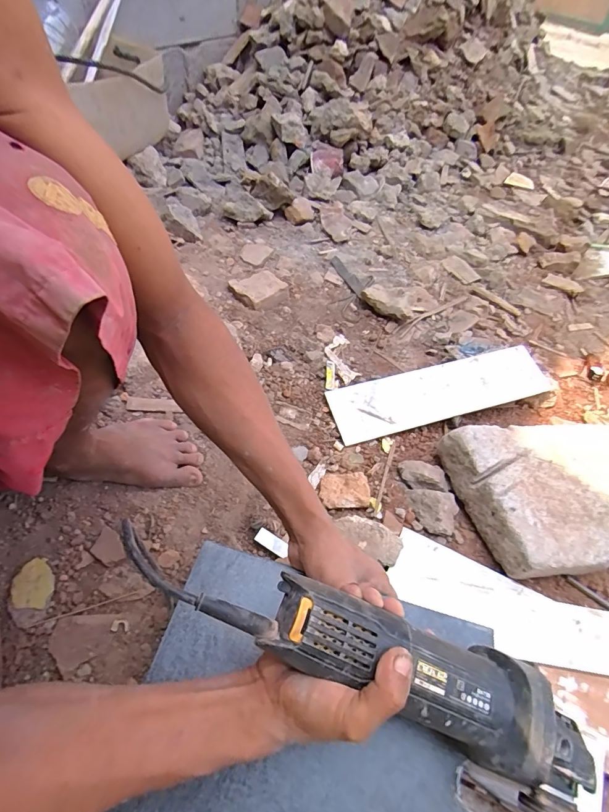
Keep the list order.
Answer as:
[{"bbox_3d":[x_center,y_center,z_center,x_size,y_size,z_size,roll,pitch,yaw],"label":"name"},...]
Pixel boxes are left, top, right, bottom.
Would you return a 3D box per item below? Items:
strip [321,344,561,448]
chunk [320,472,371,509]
[{"bbox_3d":[0.228,-0.026,0.639,0.376,0.012,0.100,-14,66,-9],"label":"strip"},{"bbox_3d":[0.055,0.116,0.528,0.065,0.024,0.050,1,53,-5],"label":"chunk"}]

